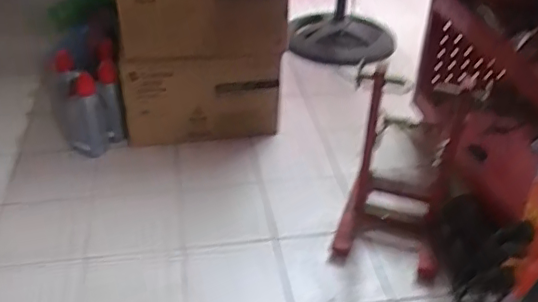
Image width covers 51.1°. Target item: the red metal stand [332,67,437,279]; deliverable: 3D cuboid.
[{"bbox_3d":[0.261,0.040,1.150,0.211,0.353,0.251,9,37,11],"label":"red metal stand"}]

